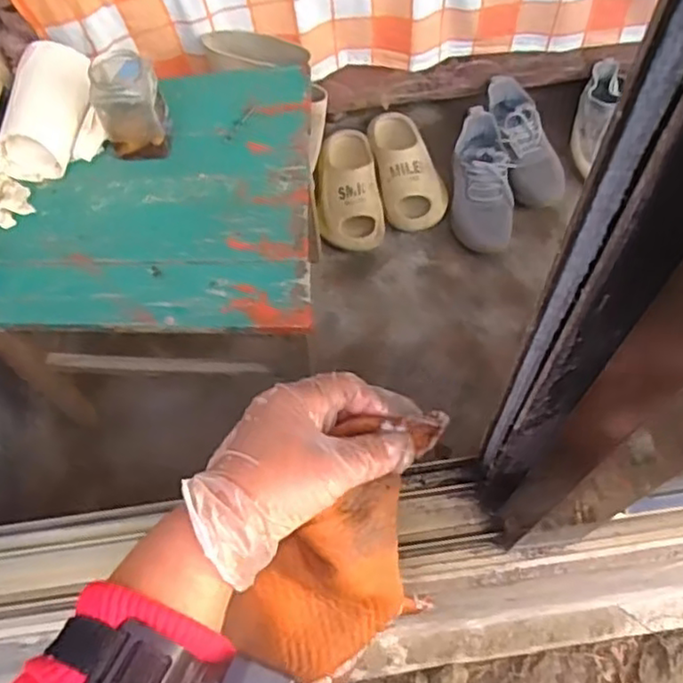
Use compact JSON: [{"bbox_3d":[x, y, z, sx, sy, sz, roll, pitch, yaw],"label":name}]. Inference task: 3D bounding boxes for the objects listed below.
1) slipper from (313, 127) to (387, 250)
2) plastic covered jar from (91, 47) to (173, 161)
[{"bbox_3d":[0.011,-0.295,1.294,0.121,0.075,0.264,-9,63,-1],"label":"slipper"},{"bbox_3d":[-0.252,-0.281,0.808,0.077,0.112,0.072,-2,64,3],"label":"plastic covered jar"}]

